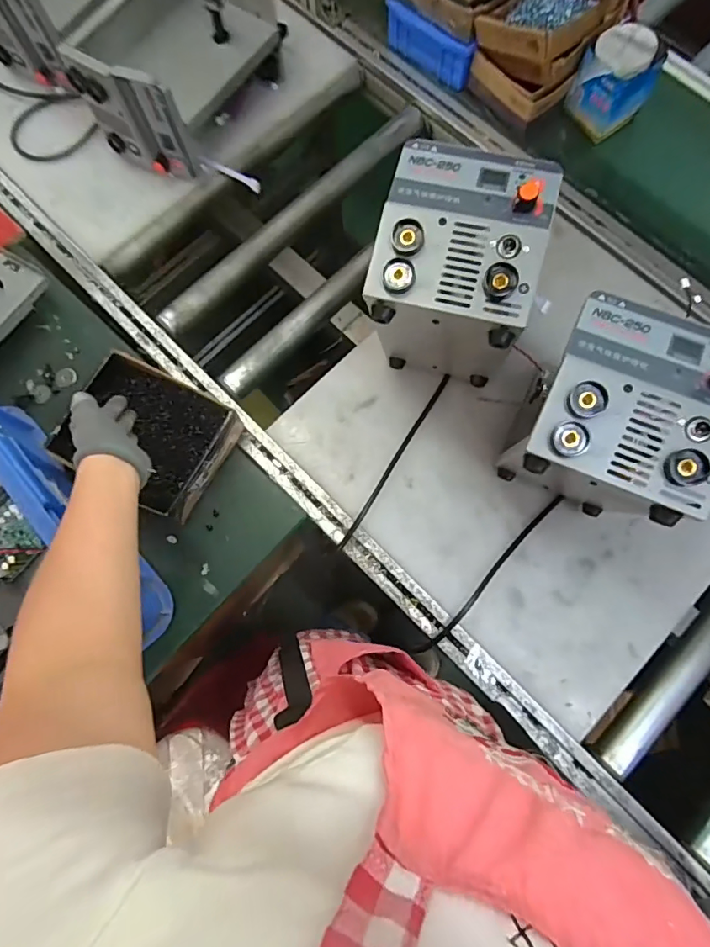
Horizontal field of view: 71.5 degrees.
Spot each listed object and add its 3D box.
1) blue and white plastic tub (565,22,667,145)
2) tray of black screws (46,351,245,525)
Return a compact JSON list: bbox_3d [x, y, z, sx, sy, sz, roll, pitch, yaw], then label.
[{"bbox_3d":[0.399,-0.610,0.778,0.074,0.120,0.096,-35,80,-8],"label":"blue and white plastic tub"},{"bbox_3d":[-0.280,-0.053,0.667,0.205,0.052,0.169,27,79,5],"label":"tray of black screws"}]

